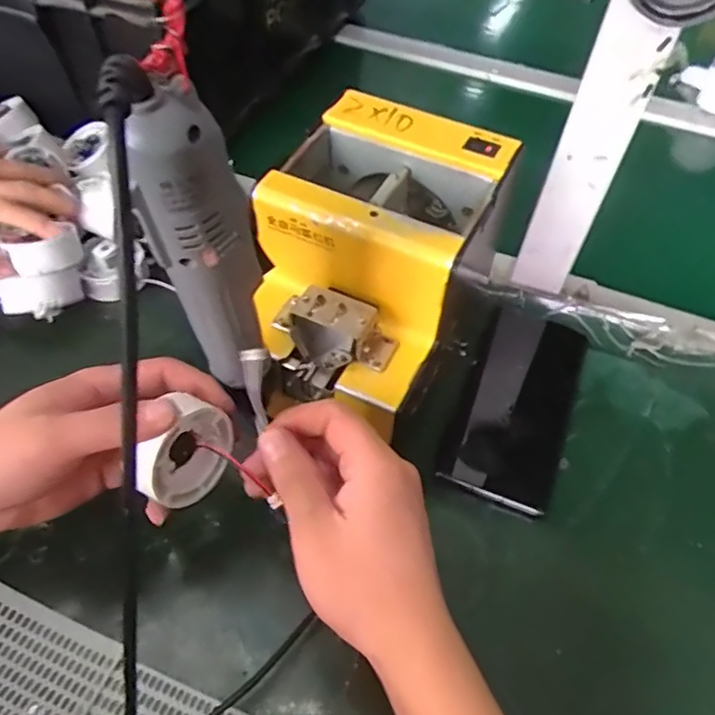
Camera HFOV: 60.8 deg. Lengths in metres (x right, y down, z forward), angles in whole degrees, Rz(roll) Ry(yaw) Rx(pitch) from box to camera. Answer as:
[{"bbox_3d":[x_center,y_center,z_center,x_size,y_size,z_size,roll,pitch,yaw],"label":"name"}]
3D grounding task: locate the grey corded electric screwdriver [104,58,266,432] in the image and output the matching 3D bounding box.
[{"bbox_3d":[-0.063,-0.034,0.251,0.043,0.168,0.042,-4,53,-6],"label":"grey corded electric screwdriver"}]

